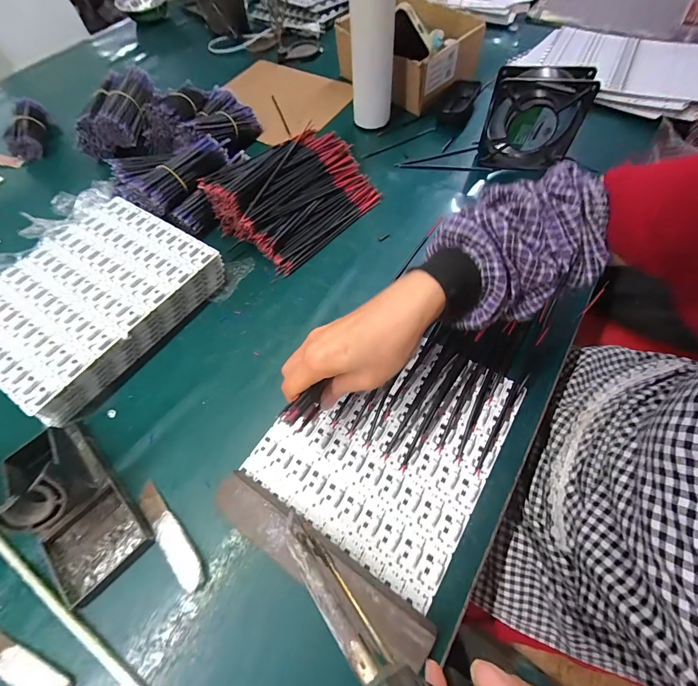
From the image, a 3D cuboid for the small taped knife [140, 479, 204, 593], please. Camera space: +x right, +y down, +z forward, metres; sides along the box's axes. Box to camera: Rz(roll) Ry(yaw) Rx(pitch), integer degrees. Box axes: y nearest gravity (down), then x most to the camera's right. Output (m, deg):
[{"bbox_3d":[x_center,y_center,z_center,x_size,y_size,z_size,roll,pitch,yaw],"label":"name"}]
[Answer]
[{"bbox_3d":[-0.158,0.167,0.297,0.101,0.004,0.021,40,69,22],"label":"small taped knife"}]

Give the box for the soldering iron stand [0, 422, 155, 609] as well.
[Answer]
[{"bbox_3d":[-0.248,0.135,0.285,0.147,0.069,0.073,39,68,21],"label":"soldering iron stand"}]

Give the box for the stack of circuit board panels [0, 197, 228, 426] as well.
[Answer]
[{"bbox_3d":[-0.315,-0.060,0.415,0.218,0.064,0.246,29,65,17],"label":"stack of circuit board panels"}]

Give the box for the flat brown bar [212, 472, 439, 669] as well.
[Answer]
[{"bbox_3d":[-0.028,0.175,0.274,0.197,0.024,0.038,28,65,17],"label":"flat brown bar"}]

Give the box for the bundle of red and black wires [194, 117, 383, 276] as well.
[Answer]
[{"bbox_3d":[-0.074,-0.214,0.481,0.150,0.081,0.201,38,68,21],"label":"bundle of red and black wires"}]

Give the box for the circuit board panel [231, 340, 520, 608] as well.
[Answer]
[{"bbox_3d":[0.039,0.085,0.334,0.192,0.006,0.217,30,65,17],"label":"circuit board panel"}]

